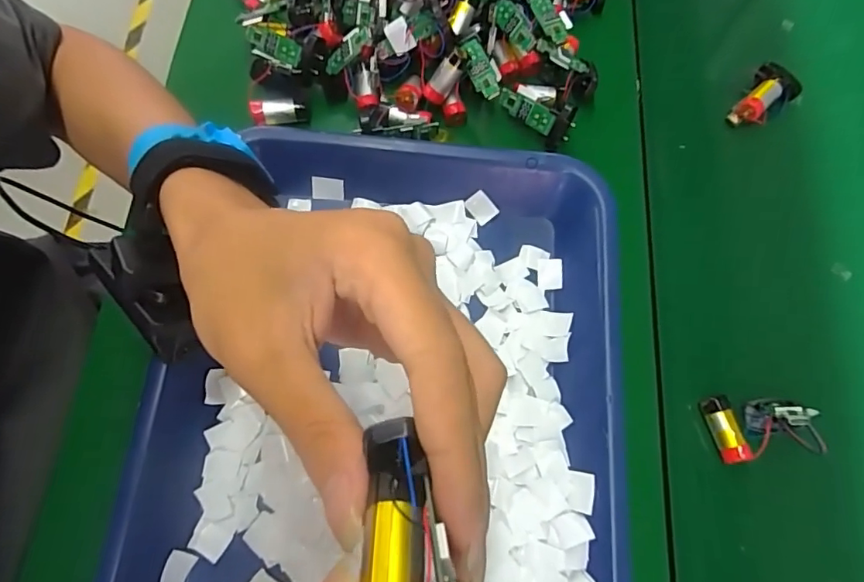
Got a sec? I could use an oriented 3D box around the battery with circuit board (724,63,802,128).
[{"bbox_3d":[0.243,-0.139,0.379,0.031,0.021,0.047,39,76,12],"label":"battery with circuit board"}]

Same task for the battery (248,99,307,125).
[{"bbox_3d":[-0.104,-0.122,0.353,0.037,0.011,0.013,-5,72,-1],"label":"battery"}]

